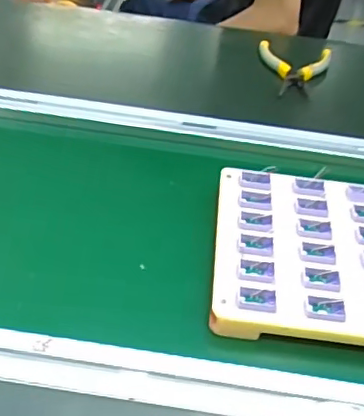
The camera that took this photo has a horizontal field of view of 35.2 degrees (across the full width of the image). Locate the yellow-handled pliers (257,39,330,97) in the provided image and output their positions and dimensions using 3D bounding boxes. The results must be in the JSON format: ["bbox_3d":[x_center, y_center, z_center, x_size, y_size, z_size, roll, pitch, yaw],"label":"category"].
[{"bbox_3d":[0.154,-0.193,0.795,0.100,0.017,0.127,12,41,5],"label":"yellow-handled pliers"}]

